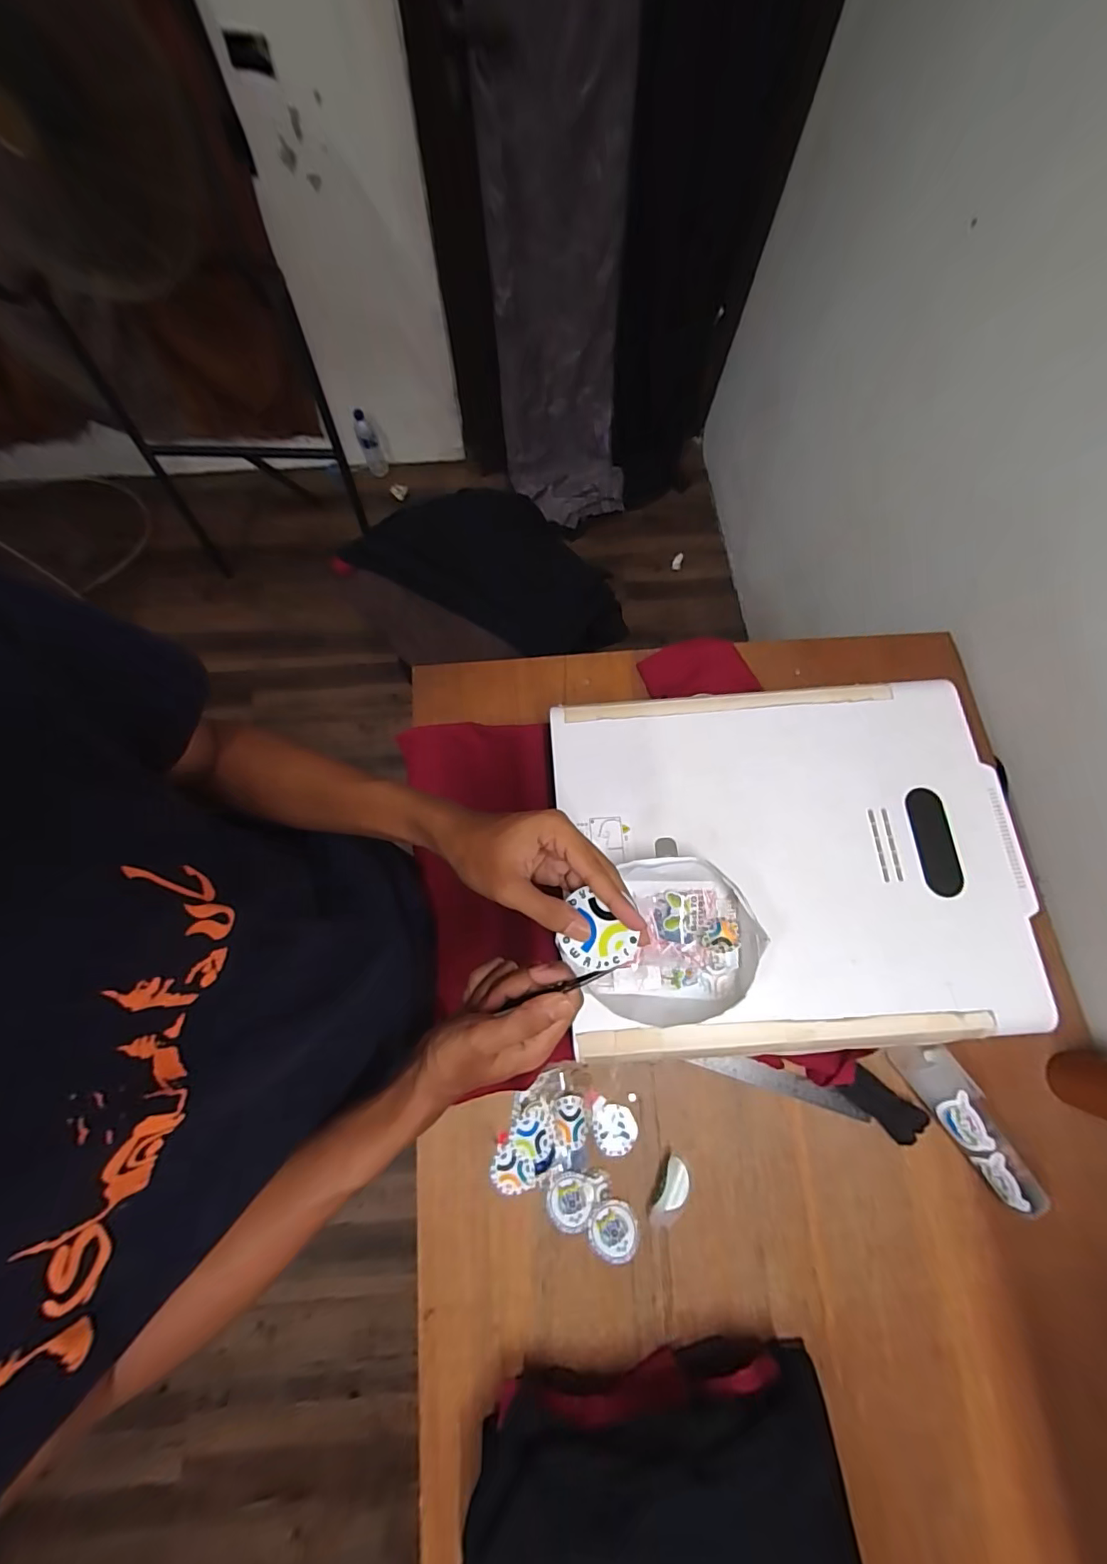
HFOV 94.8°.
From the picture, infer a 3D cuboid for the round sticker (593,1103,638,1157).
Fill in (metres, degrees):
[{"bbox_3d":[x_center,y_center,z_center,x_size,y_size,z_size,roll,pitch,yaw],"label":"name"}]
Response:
[{"bbox_3d":[0.079,0.440,0.645,0.053,0.004,0.056,1,73,-2],"label":"round sticker"}]

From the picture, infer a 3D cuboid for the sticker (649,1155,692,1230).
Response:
[{"bbox_3d":[0.146,0.501,0.618,0.038,0.013,0.078,26,76,6],"label":"sticker"}]

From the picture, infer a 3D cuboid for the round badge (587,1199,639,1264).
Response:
[{"bbox_3d":[0.071,0.539,0.610,0.058,0.005,0.060,0,75,-1],"label":"round badge"}]

